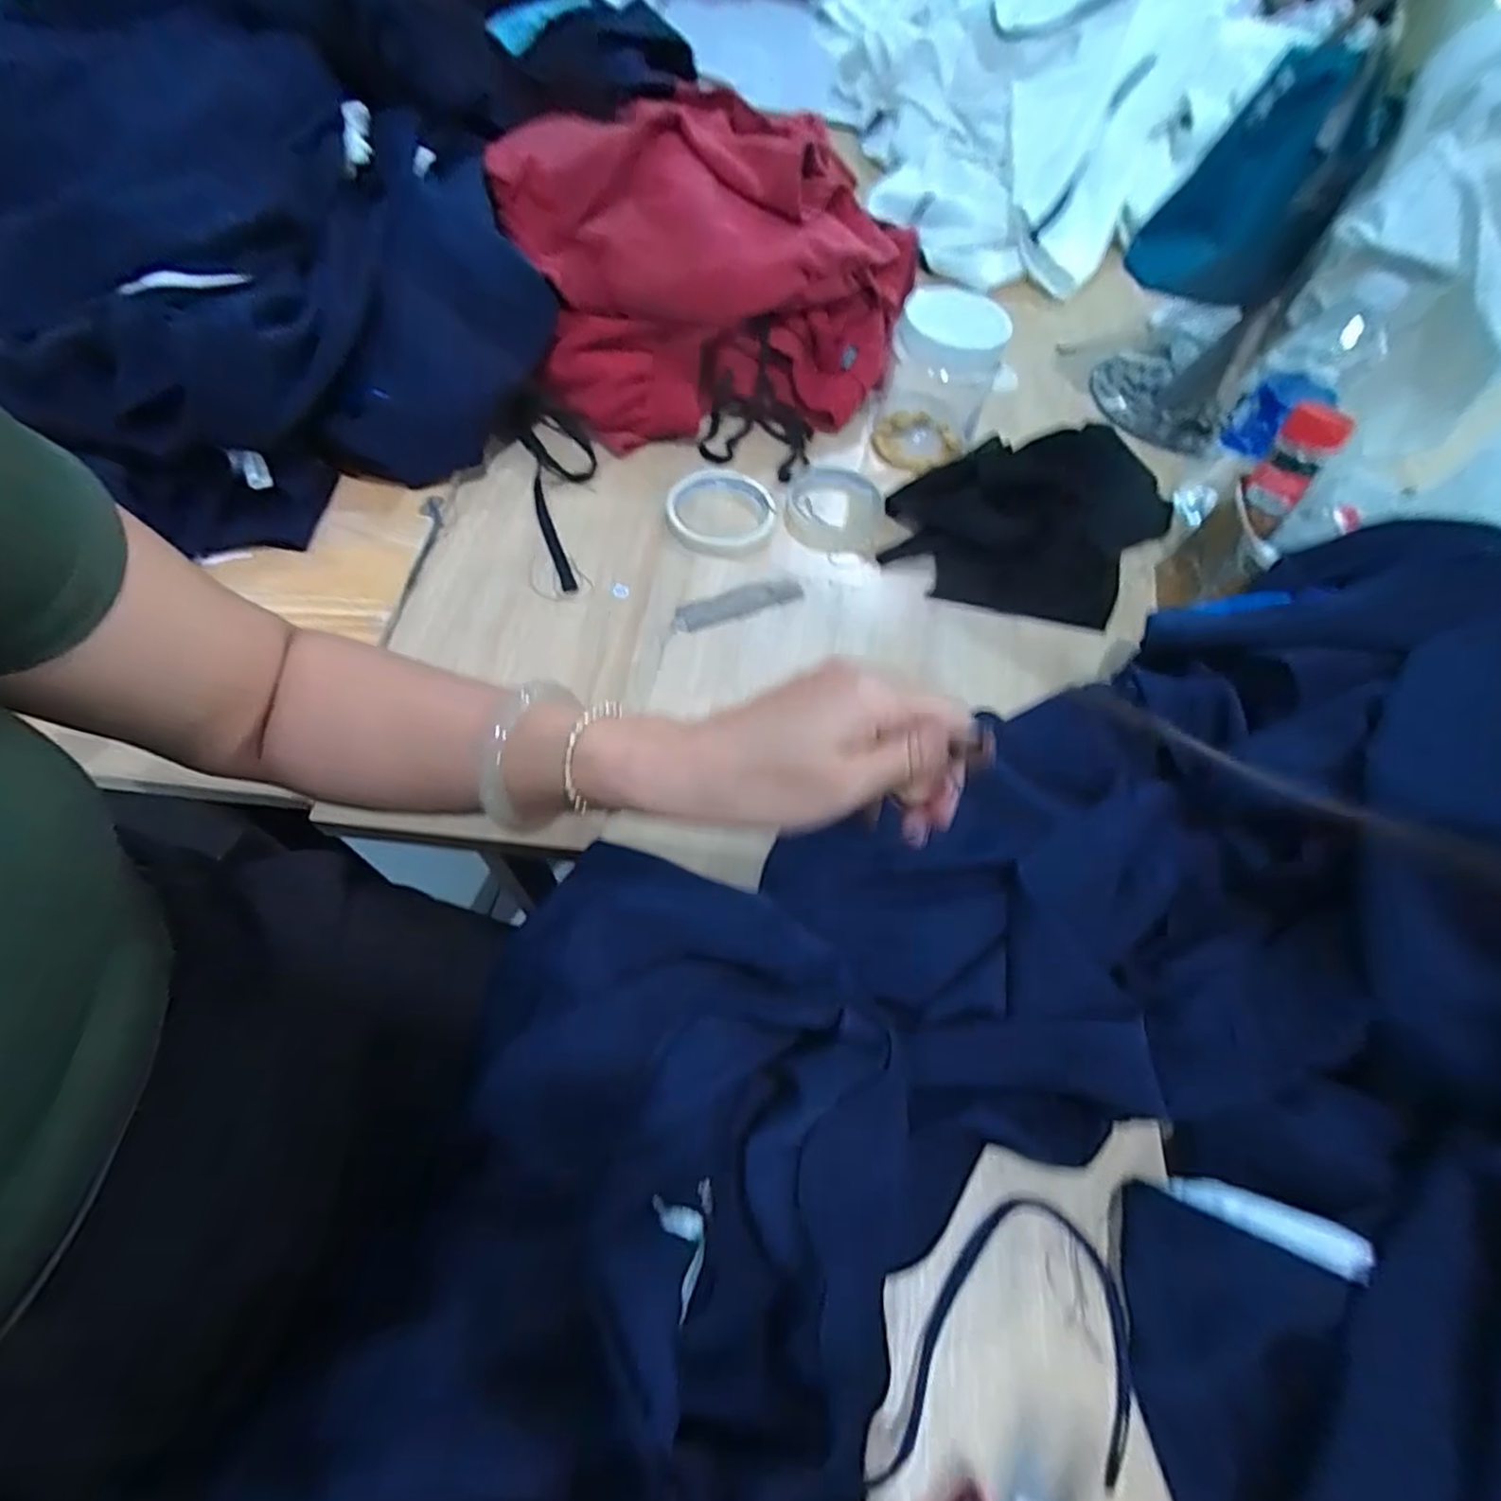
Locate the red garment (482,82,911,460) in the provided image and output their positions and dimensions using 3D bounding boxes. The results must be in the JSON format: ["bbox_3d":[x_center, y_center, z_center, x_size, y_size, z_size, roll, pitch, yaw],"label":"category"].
[{"bbox_3d":[-0.039,-0.456,0.663,0.354,0.185,0.296,-15,59,-13],"label":"red garment"}]

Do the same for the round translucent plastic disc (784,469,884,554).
[{"bbox_3d":[0.076,-0.218,0.627,0.086,0.018,0.093,2,57,-3],"label":"round translucent plastic disc"}]

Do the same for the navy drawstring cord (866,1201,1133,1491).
[{"bbox_3d":[0.109,0.259,0.307,0.117,0.008,0.097,3,57,-2],"label":"navy drawstring cord"}]

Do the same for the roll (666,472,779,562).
[{"bbox_3d":[-0.024,-0.210,0.597,0.091,0.016,0.109,16,58,6],"label":"roll"}]

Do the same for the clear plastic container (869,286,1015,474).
[{"bbox_3d":[0.174,-0.347,0.640,0.094,0.125,0.102,14,57,5],"label":"clear plastic container"}]

